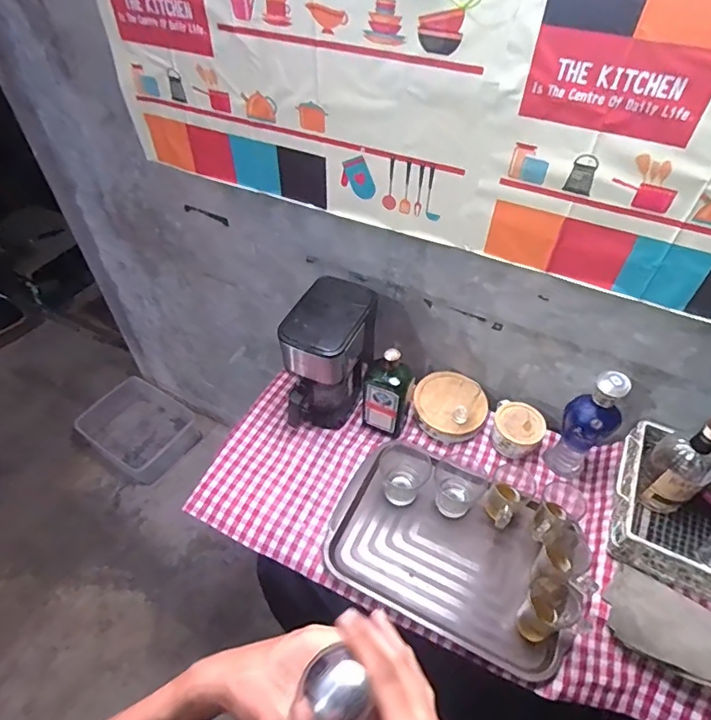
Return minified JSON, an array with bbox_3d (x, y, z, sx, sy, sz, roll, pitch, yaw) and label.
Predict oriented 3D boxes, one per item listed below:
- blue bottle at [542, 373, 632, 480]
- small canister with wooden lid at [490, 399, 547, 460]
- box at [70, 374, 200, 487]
[{"bbox_3d":[0.429,0.119,0.891,0.096,0.272,0.080,-35,58,-28],"label":"blue bottle"},{"bbox_3d":[0.331,0.140,0.987,0.100,0.072,0.101,15,50,11],"label":"small canister with wooden lid"},{"bbox_3d":[-0.793,0.259,1.785,0.398,0.134,0.304,23,52,17],"label":"box"}]

